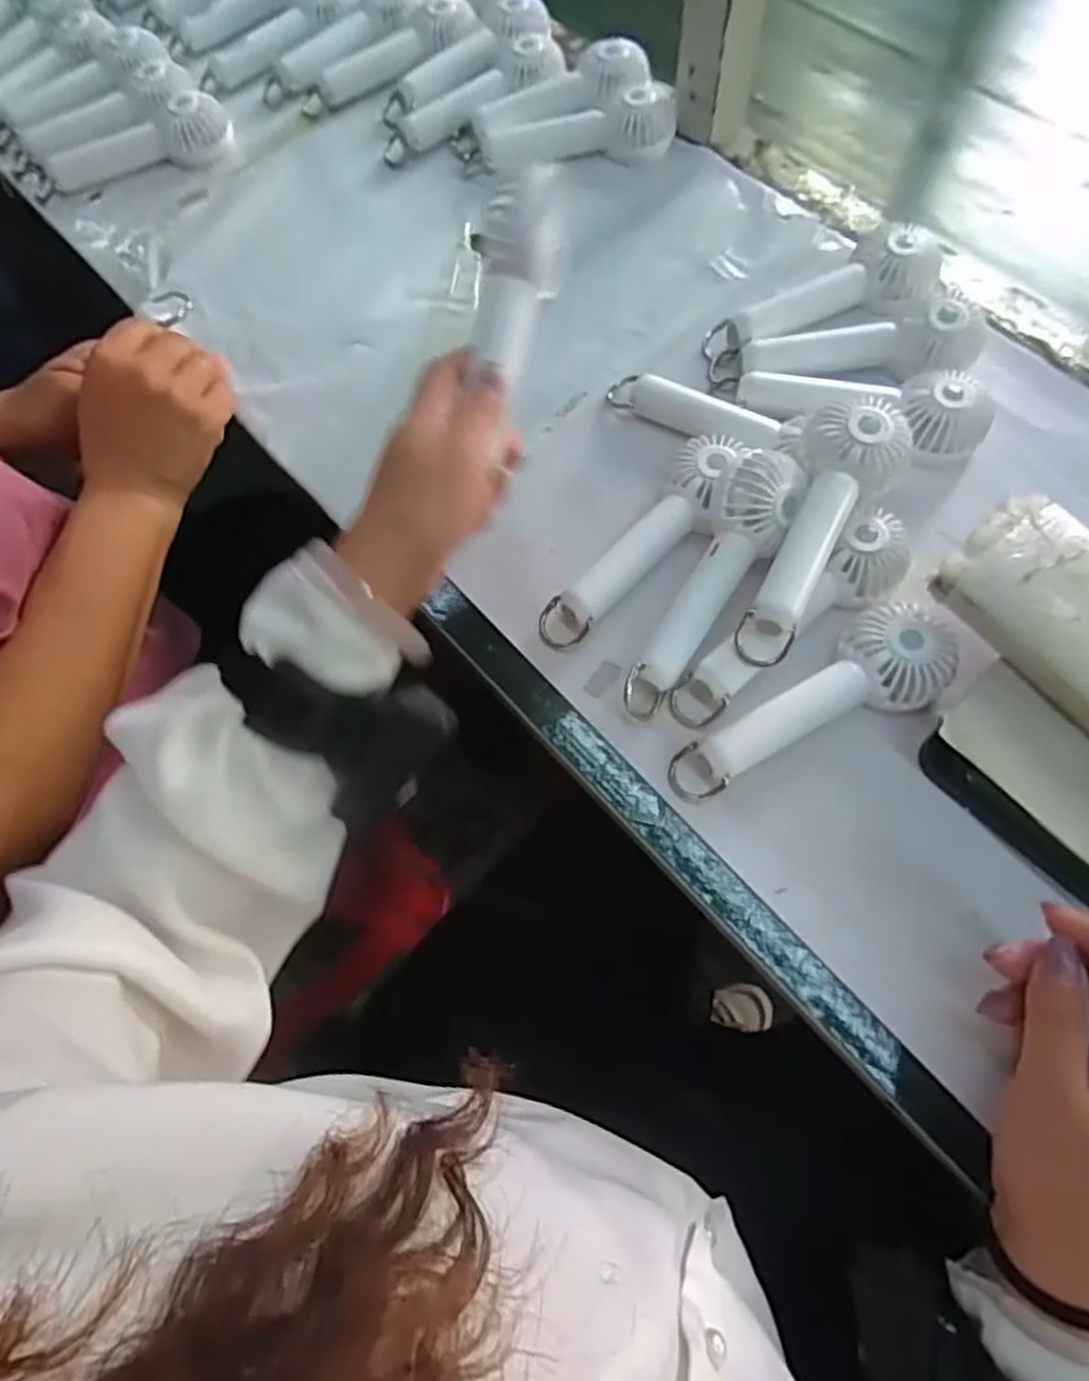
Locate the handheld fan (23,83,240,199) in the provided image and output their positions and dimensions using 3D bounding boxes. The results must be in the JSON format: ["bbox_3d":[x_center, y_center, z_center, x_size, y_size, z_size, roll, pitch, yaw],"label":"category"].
[{"bbox_3d":[-0.335,-0.435,0.593,0.165,0.033,0.042,-19,68,-5],"label":"handheld fan"}]

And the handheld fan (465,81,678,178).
[{"bbox_3d":[0.021,-0.424,0.563,0.157,0.034,0.045,-5,68,1],"label":"handheld fan"}]

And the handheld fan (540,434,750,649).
[{"bbox_3d":[0.060,-0.085,0.427,0.044,0.046,0.154,38,74,16],"label":"handheld fan"}]

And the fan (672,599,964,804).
[{"bbox_3d":[0.145,0.010,0.386,0.164,0.040,0.055,-33,70,-10],"label":"fan"}]

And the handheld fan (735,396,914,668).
[{"bbox_3d":[0.149,-0.083,0.394,0.057,0.045,0.153,23,71,12],"label":"handheld fan"}]

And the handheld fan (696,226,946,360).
[{"bbox_3d":[0.184,-0.259,0.486,0.163,0.035,0.055,-20,68,-5],"label":"handheld fan"}]

